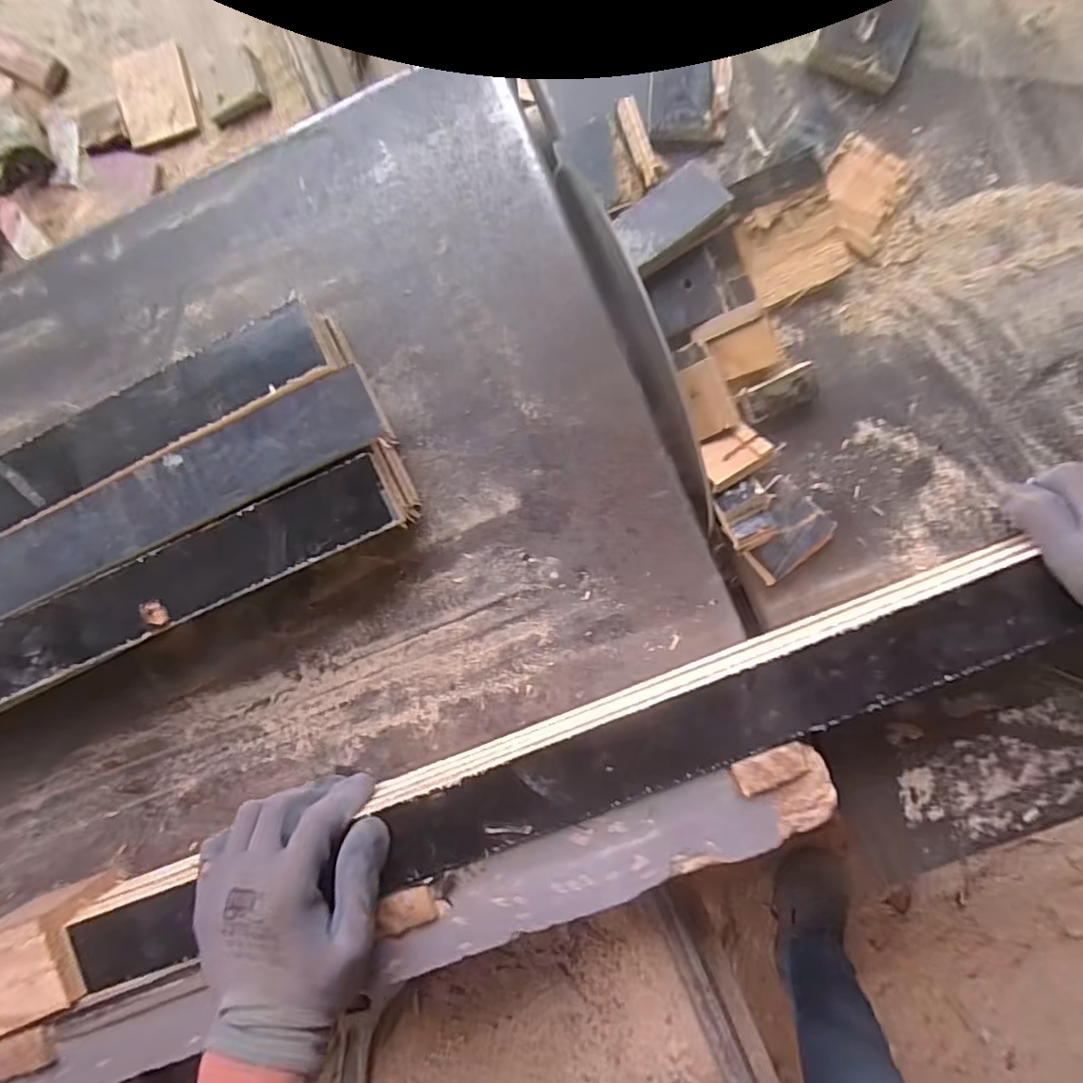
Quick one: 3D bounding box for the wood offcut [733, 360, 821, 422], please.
[{"bbox_3d":[0.154,-0.095,0.387,0.049,0.021,0.023,-24,89,5],"label":"wood offcut"}]

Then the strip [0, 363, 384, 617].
[{"bbox_3d":[-0.337,0.013,0.385,0.530,0.019,0.053,-25,89,5],"label":"strip"}]

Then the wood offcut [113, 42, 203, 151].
[{"bbox_3d":[-0.333,-0.384,0.508,0.065,0.011,0.075,-19,84,7],"label":"wood offcut"}]

